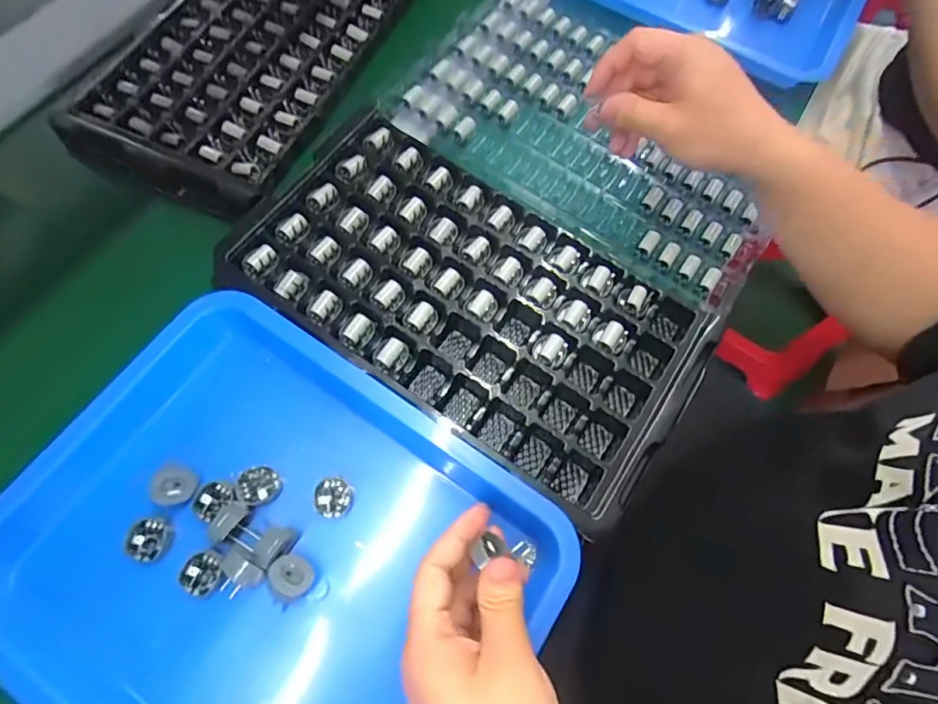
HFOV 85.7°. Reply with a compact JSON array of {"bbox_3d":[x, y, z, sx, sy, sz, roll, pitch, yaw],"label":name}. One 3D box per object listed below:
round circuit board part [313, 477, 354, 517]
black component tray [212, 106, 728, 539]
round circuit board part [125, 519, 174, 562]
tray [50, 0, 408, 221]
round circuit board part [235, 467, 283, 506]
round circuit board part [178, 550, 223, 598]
[{"bbox_3d":[-0.095,0.103,0.355,0.023,0.015,0.026,24,68,7],"label":"round circuit board part"},{"bbox_3d":[-0.001,-0.041,0.407,0.351,0.043,0.191,33,70,10],"label":"black component tray"},{"bbox_3d":[-0.212,0.125,0.335,0.025,0.005,0.024,7,70,-18],"label":"round circuit board part"},{"bbox_3d":[-0.209,-0.304,0.507,0.204,0.041,0.358,21,68,6],"label":"tray"},{"bbox_3d":[-0.146,0.093,0.351,0.028,0.007,0.026,1,68,-3],"label":"round circuit board part"},{"bbox_3d":[-0.174,0.144,0.330,0.026,0.006,0.026,1,68,-3],"label":"round circuit board part"}]

